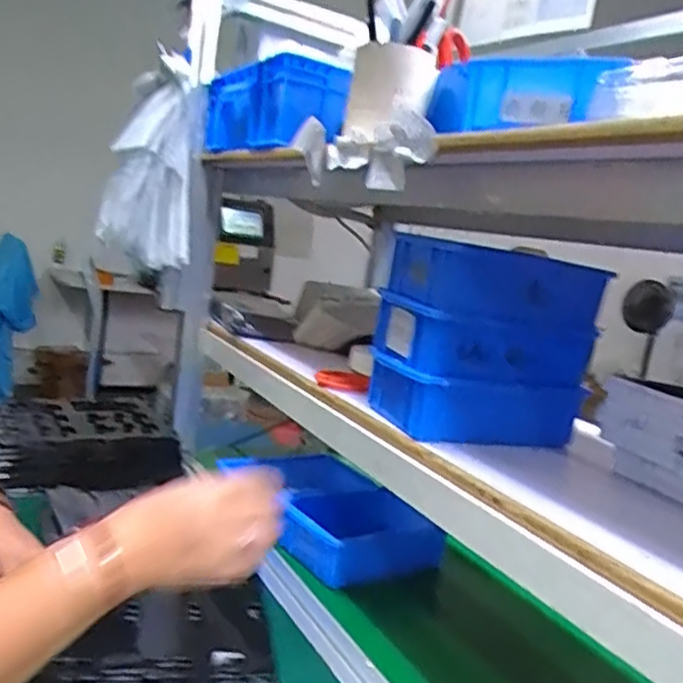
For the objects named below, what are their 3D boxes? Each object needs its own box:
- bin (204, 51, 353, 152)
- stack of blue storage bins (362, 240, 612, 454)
[{"bbox_3d":[-0.095,-0.313,0.932,0.109,0.105,0.227,2,11,-35],"label":"bin"},{"bbox_3d":[0.144,0.001,0.691,0.195,0.178,0.104,5,9,-19],"label":"stack of blue storage bins"}]

